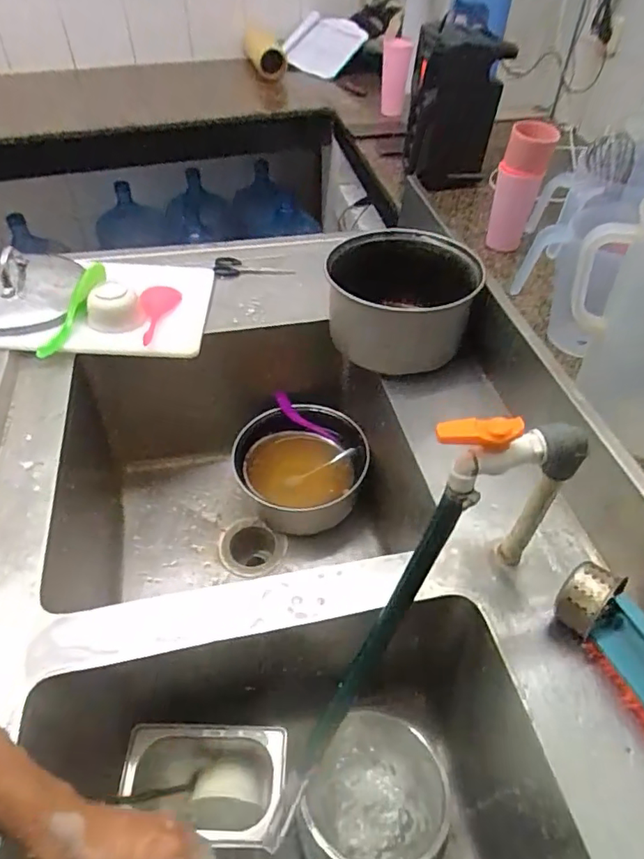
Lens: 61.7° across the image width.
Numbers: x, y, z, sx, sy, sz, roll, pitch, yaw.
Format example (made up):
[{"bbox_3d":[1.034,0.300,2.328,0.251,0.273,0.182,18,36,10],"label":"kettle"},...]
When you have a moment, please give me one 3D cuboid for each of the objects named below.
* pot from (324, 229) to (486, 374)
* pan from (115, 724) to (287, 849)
[{"bbox_3d":[0.119,-0.203,0.838,0.220,0.127,0.215,1,46,-1],"label":"pot"},{"bbox_3d":[-0.134,0.416,0.632,0.183,0.104,0.104,2,46,0],"label":"pan"}]

